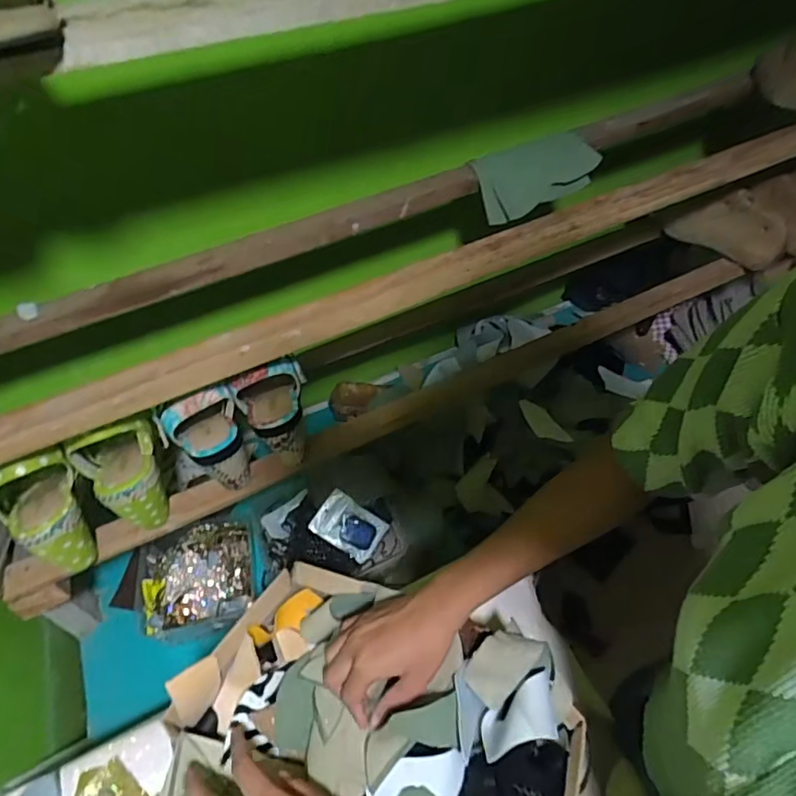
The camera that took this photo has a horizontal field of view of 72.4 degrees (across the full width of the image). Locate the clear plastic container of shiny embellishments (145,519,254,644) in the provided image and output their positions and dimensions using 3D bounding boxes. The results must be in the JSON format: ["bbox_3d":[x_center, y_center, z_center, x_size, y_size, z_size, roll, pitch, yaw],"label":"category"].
[{"bbox_3d":[-0.290,0.253,0.782,0.158,0.042,0.157,-16,48,-9],"label":"clear plastic container of shiny embellishments"}]

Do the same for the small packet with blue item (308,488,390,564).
[{"bbox_3d":[-0.070,0.185,0.786,0.098,0.013,0.068,35,73,-2],"label":"small packet with blue item"}]

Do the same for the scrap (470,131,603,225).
[{"bbox_3d":[0.176,-0.299,0.726,0.184,0.073,0.059,-26,50,-17],"label":"scrap"}]

